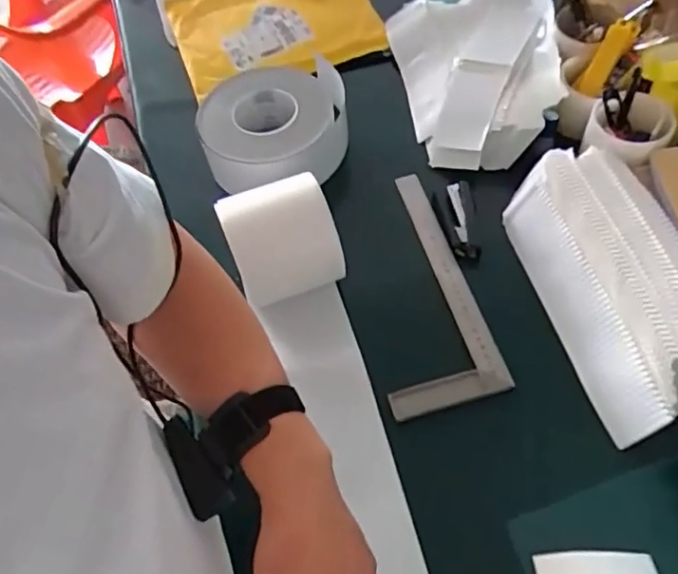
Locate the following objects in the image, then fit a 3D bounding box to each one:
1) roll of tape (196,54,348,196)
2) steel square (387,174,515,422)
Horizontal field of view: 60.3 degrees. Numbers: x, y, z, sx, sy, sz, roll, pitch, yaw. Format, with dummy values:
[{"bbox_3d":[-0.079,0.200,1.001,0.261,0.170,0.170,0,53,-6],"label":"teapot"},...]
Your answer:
[{"bbox_3d":[-0.083,-0.207,0.767,0.181,0.077,0.197,-3,58,6],"label":"roll of tape"},{"bbox_3d":[0.085,-0.004,0.656,0.120,0.016,0.300,-11,57,-4],"label":"steel square"}]

